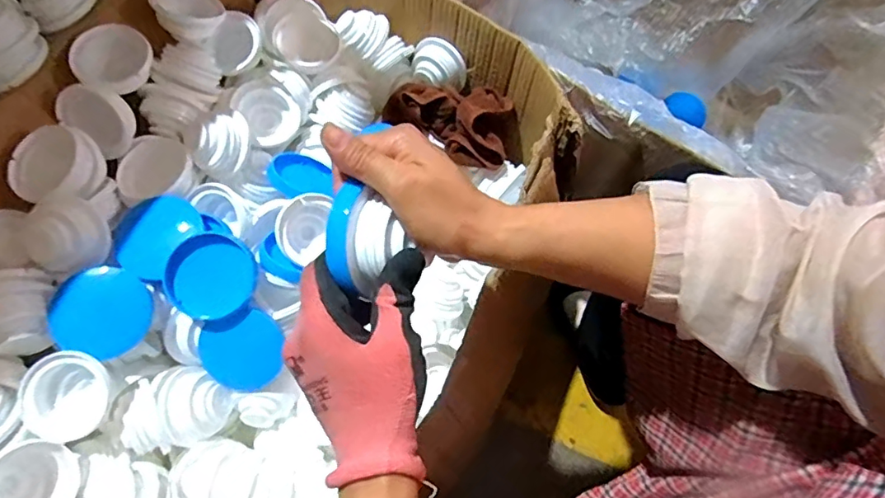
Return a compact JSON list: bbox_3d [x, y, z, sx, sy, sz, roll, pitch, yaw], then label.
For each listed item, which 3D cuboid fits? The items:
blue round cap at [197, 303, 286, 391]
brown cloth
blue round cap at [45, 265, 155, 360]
[{"bbox_3d":[-0.197,0.099,0.518,0.077,0.011,0.077,-2,105,-7],"label":"blue round cap"},{"bbox_3d":[0.019,-0.165,0.612,0.160,0.067,0.103,33,70,11],"label":"brown cloth"},{"bbox_3d":[-0.318,0.059,0.496,0.079,0.012,0.080,38,69,-24],"label":"blue round cap"}]

